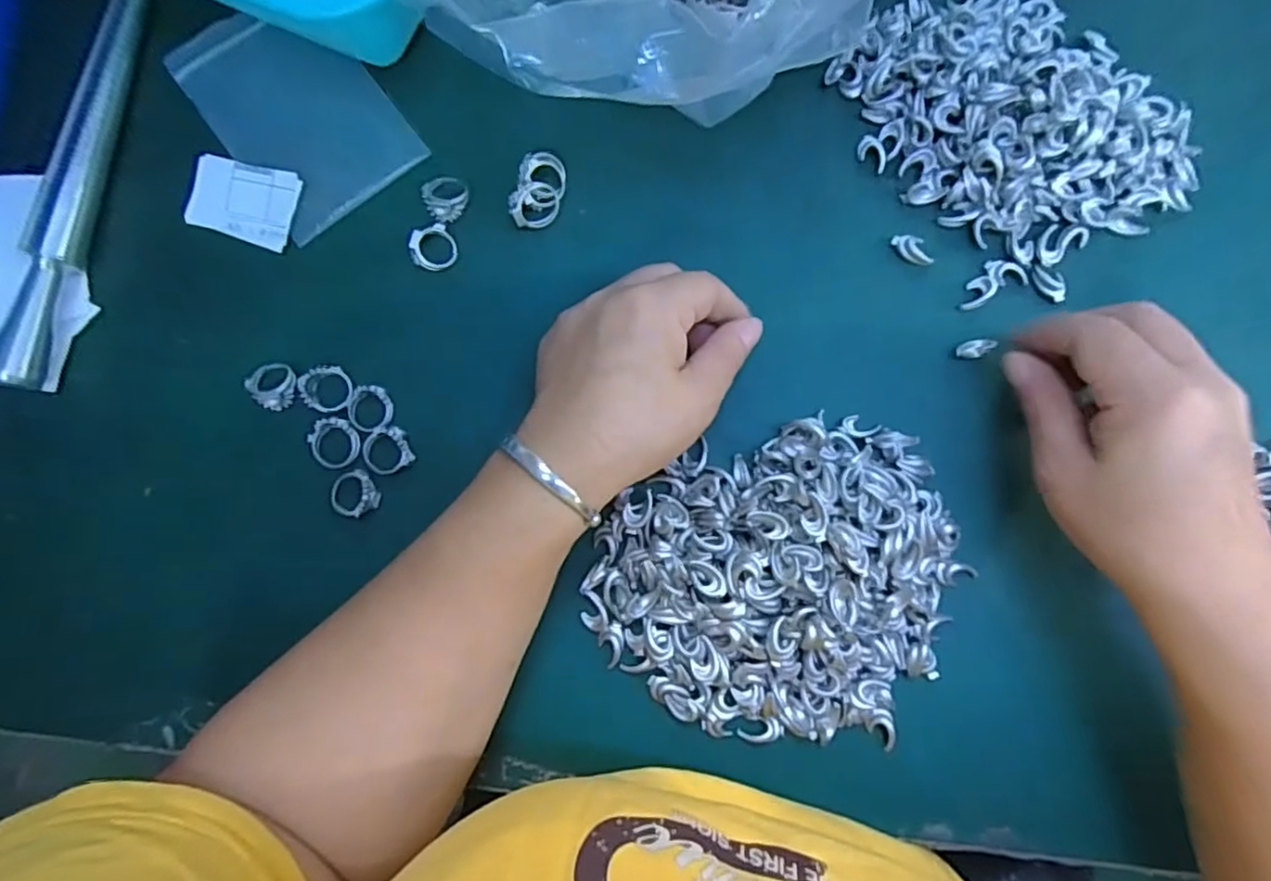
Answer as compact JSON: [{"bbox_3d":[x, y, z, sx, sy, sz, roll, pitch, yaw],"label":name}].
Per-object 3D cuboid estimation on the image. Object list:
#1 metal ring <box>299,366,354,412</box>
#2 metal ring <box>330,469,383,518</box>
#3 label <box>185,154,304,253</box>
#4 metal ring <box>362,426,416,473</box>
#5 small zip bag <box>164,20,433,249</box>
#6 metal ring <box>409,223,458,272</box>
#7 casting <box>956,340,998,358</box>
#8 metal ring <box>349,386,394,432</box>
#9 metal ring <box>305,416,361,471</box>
[{"bbox_3d":[-0.148,-0.025,0.307,0.027,0.005,0.022,2,83,1],"label":"metal ring"},{"bbox_3d":[-0.131,0.025,0.303,0.019,0.008,0.021,-27,84,-2],"label":"metal ring"},{"bbox_3d":[-0.191,-0.118,0.315,0.051,0.004,0.038,18,84,3],"label":"label"},{"bbox_3d":[-0.118,0.005,0.304,0.021,0.007,0.021,0,83,1],"label":"metal ring"},{"bbox_3d":[-0.169,-0.166,0.321,0.078,0.004,0.119,-37,84,-3],"label":"small zip bag"},{"bbox_3d":[-0.098,-0.093,0.313,0.022,0.004,0.021,-3,99,-22],"label":"metal ring"},{"bbox_3d":[0.163,-0.044,0.308,0.019,0.005,0.008,-22,85,0],"label":"casting"},{"bbox_3d":[-0.126,-0.015,0.306,0.019,0.007,0.021,1,83,1],"label":"metal ring"},{"bbox_3d":[-0.141,0.001,0.302,0.021,0.007,0.023,0,83,1],"label":"metal ring"}]

